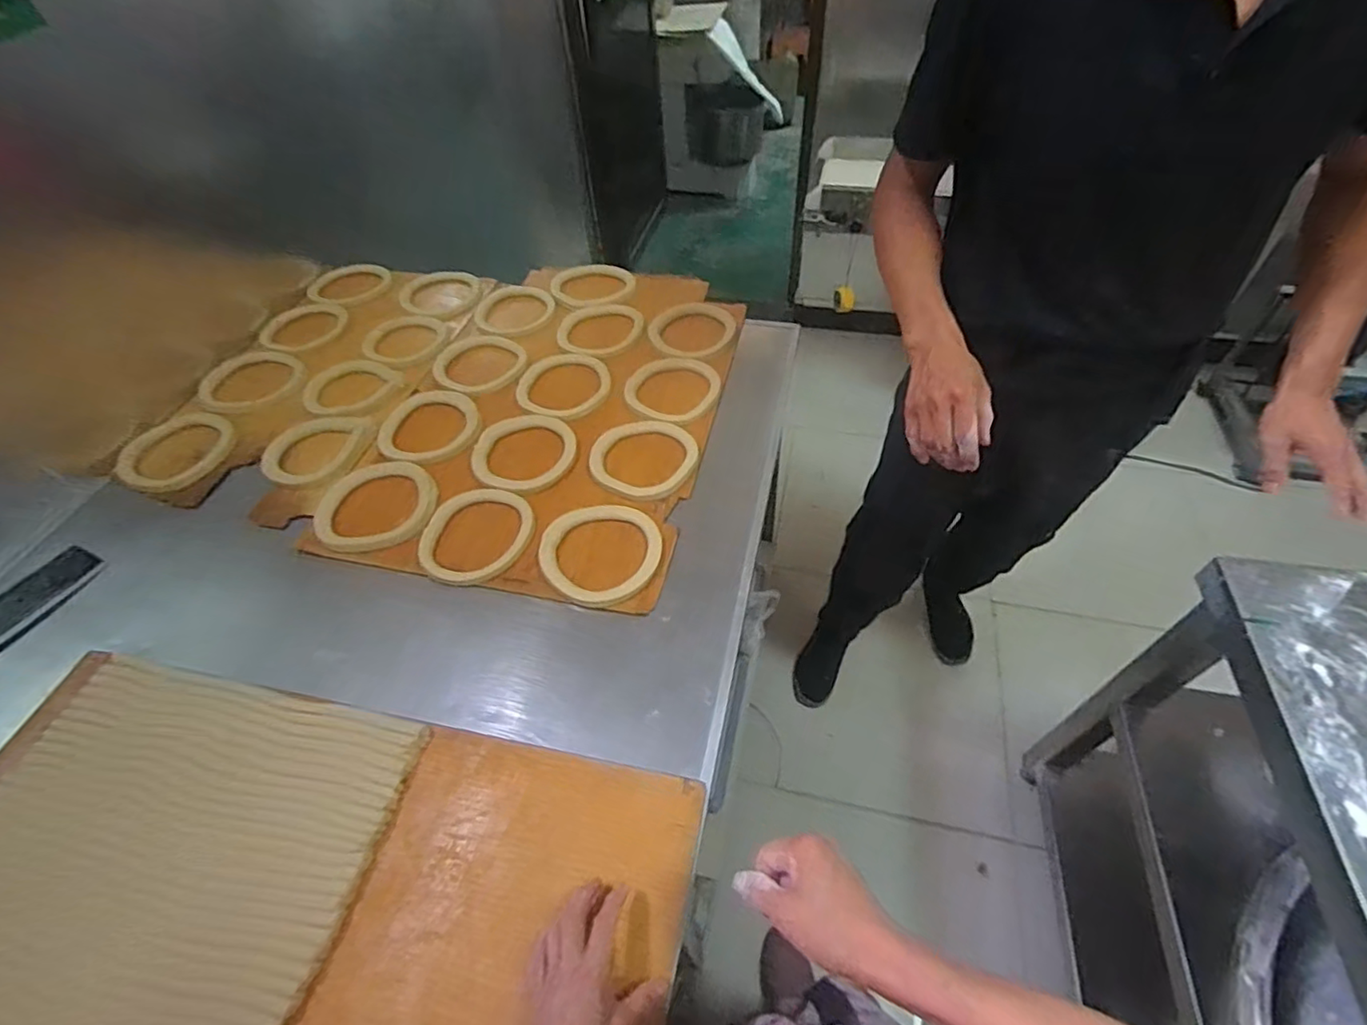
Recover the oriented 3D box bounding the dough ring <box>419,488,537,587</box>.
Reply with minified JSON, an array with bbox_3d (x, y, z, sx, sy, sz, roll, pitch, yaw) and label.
[{"bbox_3d":[-0.293,0.028,0.856,0.162,0.016,0.154,-1,51,1],"label":"dough ring"}]

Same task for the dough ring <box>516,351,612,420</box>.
[{"bbox_3d":[-0.206,-0.225,1.070,0.168,0.009,0.167,-1,51,1],"label":"dough ring"}]

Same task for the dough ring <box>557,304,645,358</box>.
[{"bbox_3d":[-0.159,-0.349,1.160,0.158,0.018,0.158,-1,51,1],"label":"dough ring"}]

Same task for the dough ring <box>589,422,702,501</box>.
[{"bbox_3d":[-0.064,-0.087,0.925,0.155,0.018,0.138,19,54,17],"label":"dough ring"}]

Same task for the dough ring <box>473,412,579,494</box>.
[{"bbox_3d":[-0.249,-0.096,0.959,0.156,0.013,0.179,-17,52,-12],"label":"dough ring"}]

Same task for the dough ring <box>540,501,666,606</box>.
[{"bbox_3d":[-0.113,0.051,0.827,0.162,0.009,0.158,-1,51,1],"label":"dough ring"}]

